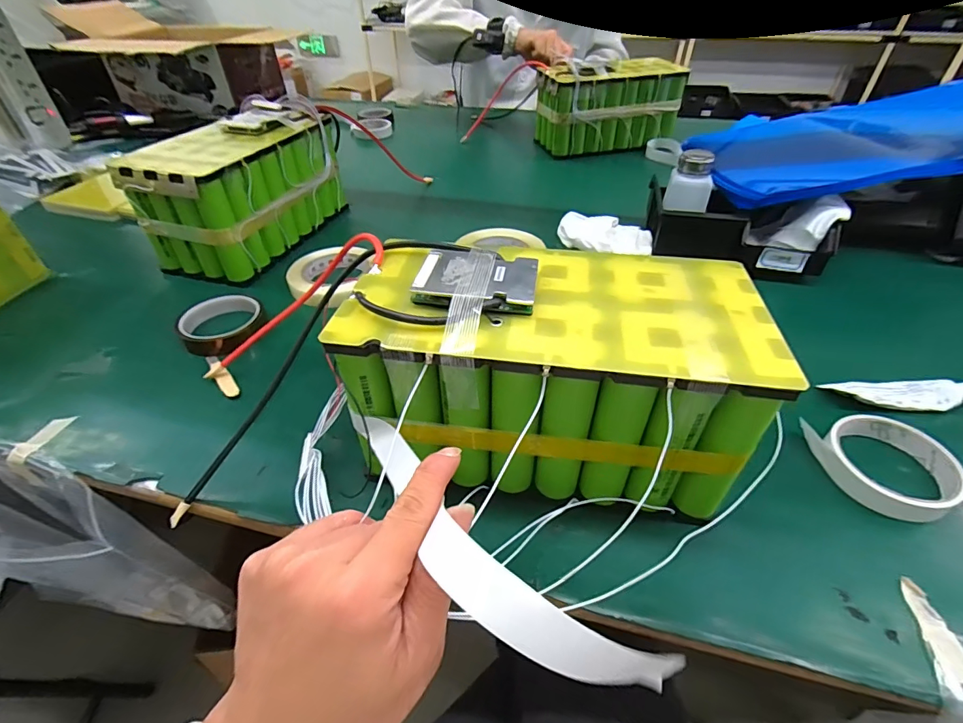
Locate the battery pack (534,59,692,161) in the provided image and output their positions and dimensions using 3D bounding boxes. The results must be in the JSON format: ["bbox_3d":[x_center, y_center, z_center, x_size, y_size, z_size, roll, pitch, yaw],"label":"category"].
[{"bbox_3d":[0.265,-0.528,0.932,0.276,0.150,0.103,-8,44,-8],"label":"battery pack"}]

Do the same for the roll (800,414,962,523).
[{"bbox_3d":[0.320,0.080,0.356,0.086,0.020,0.090,0,43,0],"label":"roll"}]

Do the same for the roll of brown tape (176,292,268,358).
[{"bbox_3d":[-0.297,-0.046,0.518,0.086,0.025,0.084,0,43,0],"label":"roll of brown tape"}]

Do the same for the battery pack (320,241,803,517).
[{"bbox_3d":[0.048,0.003,0.345,0.265,0.145,0.140,7,44,7],"label":"battery pack"}]

